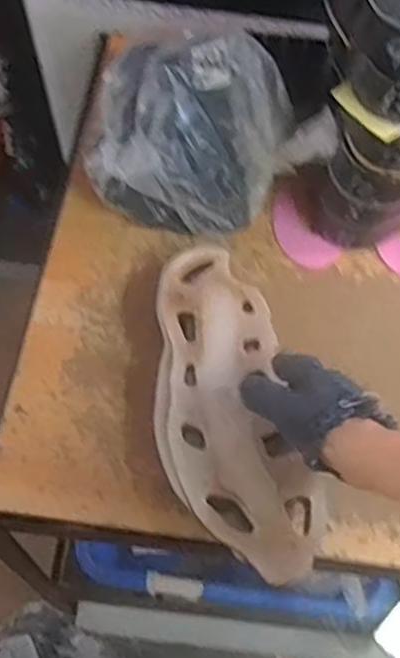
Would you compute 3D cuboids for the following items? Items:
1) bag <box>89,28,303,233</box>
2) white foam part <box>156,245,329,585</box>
[{"bbox_3d":[-0.009,-0.229,0.741,0.203,0.090,0.243,4,61,-1],"label":"bag"},{"bbox_3d":[0.023,0.067,0.615,0.124,0.043,0.298,-9,63,-9],"label":"white foam part"}]

